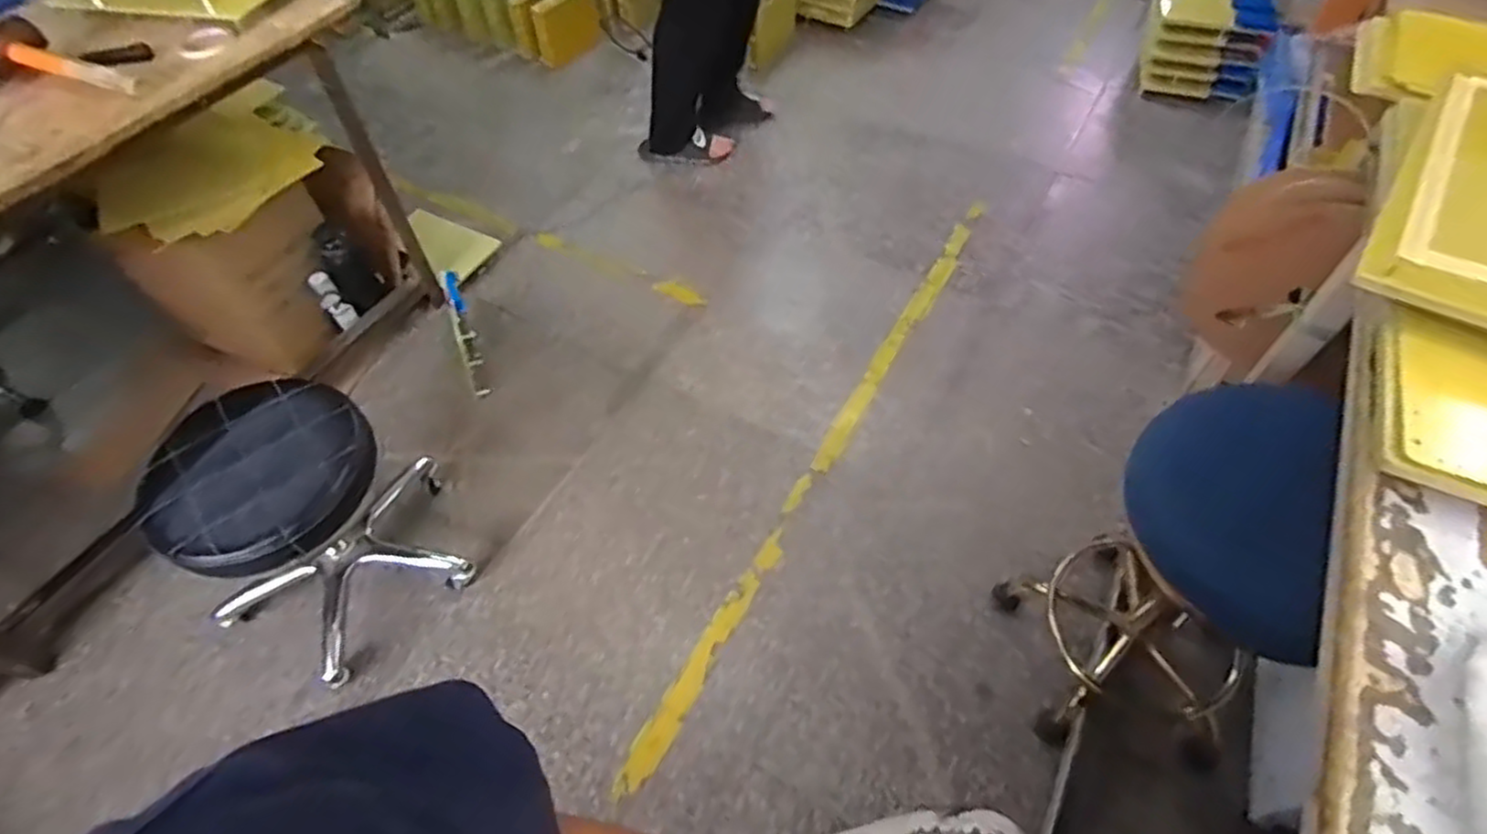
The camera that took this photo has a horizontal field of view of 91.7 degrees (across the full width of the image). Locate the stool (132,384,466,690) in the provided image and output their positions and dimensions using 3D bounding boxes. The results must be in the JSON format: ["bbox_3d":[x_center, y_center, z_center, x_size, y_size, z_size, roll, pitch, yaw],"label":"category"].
[{"bbox_3d":[-0.705,0.174,1.222,0.353,0.386,0.397,25,59,19],"label":"stool"}]

